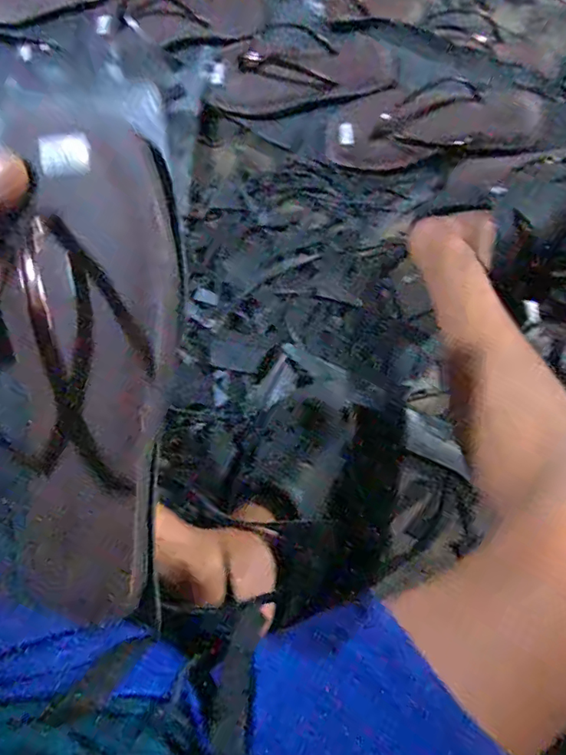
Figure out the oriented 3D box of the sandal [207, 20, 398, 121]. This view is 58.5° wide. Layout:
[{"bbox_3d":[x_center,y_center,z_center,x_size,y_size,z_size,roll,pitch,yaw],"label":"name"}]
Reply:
[{"bbox_3d":[0.021,-0.399,0.665,0.237,0.050,0.100,-5,77,3],"label":"sandal"}]

